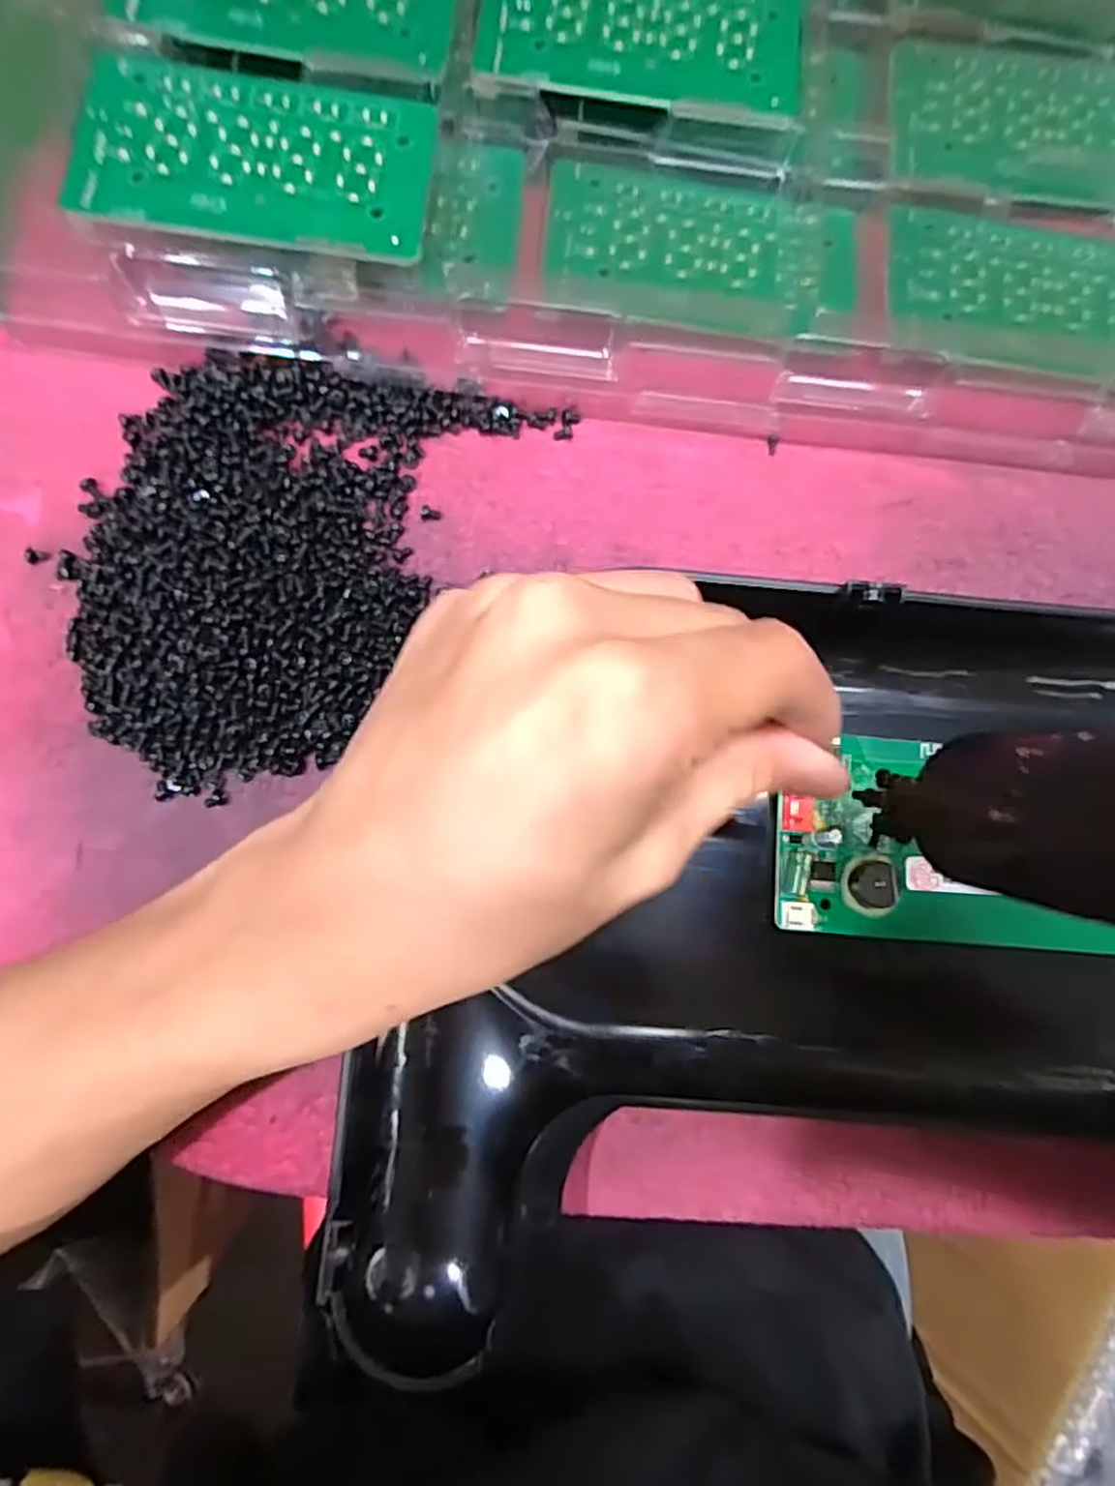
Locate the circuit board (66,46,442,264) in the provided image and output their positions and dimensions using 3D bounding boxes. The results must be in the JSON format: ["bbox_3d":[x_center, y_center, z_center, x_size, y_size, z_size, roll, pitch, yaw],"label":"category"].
[{"bbox_3d":[-0.093,-0.180,0.236,0.105,0.004,0.057,6,80,-4],"label":"circuit board"}]

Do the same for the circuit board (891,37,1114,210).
[{"bbox_3d":[0.163,-0.220,0.272,0.087,0.004,0.064,8,79,-4],"label":"circuit board"}]

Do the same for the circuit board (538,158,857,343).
[{"bbox_3d":[0.048,-0.165,0.257,0.104,0.004,0.057,11,77,-2],"label":"circuit board"}]

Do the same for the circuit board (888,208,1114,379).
[{"bbox_3d":[0.159,-0.152,0.259,0.095,0.008,0.058,15,78,-3],"label":"circuit board"}]

